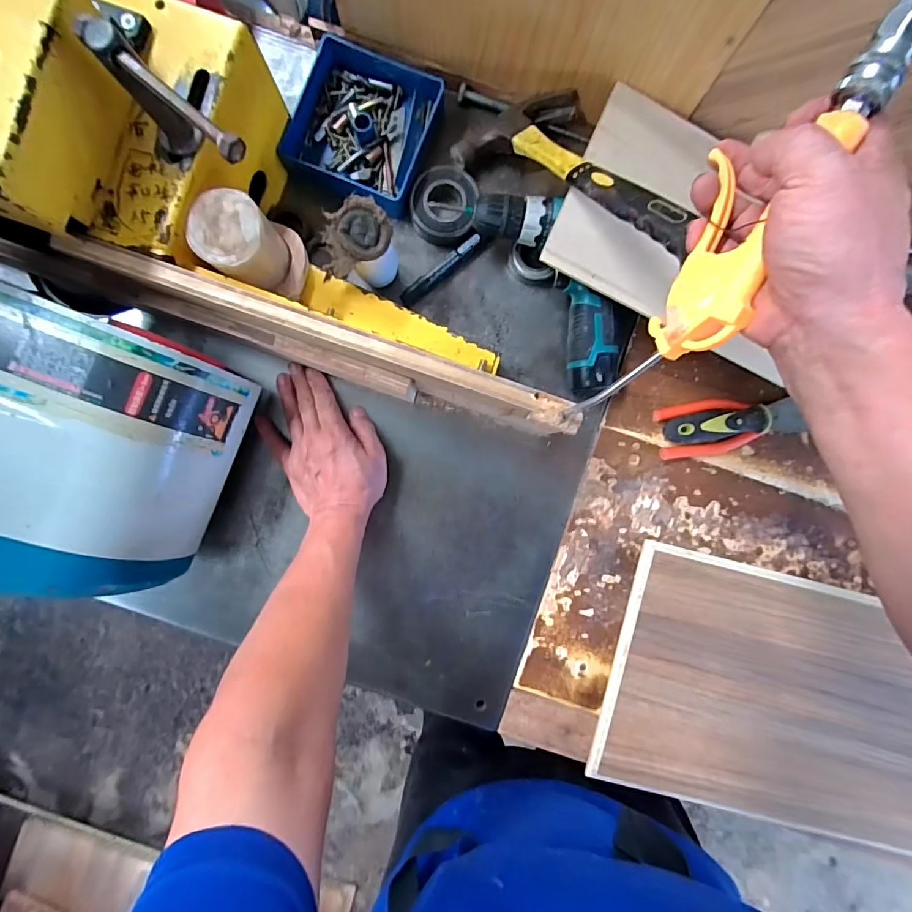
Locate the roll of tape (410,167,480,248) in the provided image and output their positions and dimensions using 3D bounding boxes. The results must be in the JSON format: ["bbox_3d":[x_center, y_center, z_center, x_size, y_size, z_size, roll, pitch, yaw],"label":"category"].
[{"bbox_3d":[-0.013,-0.274,0.511,0.070,0.023,0.076,4,91,-1],"label":"roll of tape"}]

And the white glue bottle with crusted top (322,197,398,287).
[{"bbox_3d":[-0.096,-0.204,0.473,0.074,0.097,0.061,-17,91,-1],"label":"white glue bottle with crusted top"}]

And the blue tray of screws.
[{"bbox_3d":[-0.099,-0.354,0.508,0.140,0.035,0.146,20,90,-1],"label":"blue tray of screws"}]

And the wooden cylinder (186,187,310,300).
[{"bbox_3d":[-0.185,-0.192,0.429,0.073,0.082,0.071,0,91,-1],"label":"wooden cylinder"}]

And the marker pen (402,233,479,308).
[{"bbox_3d":[-0.018,-0.208,0.521,0.108,0.015,0.015,-41,92,0],"label":"marker pen"}]

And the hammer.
[{"bbox_3d":[0.111,-0.262,0.432,0.129,0.033,0.294,-29,54,0],"label":"hammer"}]

